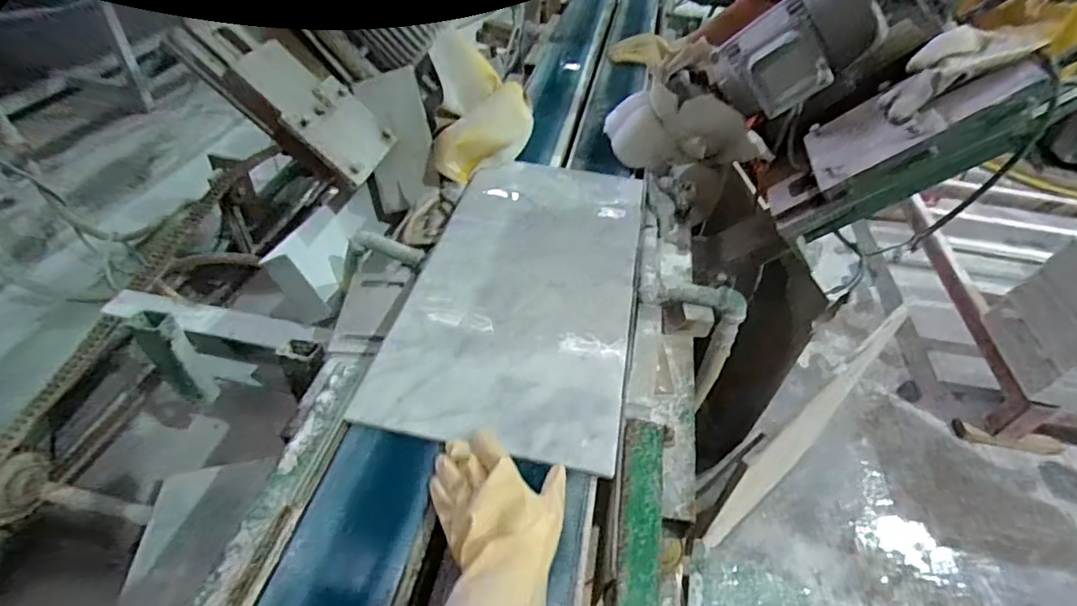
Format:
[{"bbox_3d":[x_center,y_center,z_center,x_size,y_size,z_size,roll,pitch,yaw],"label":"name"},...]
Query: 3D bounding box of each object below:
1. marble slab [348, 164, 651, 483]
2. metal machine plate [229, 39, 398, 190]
[{"bbox_3d":[-0.012,-0.038,0.759,0.303,0.018,0.550,10,48,7],"label":"marble slab"},{"bbox_3d":[-0.368,-0.311,0.868,0.242,0.041,0.156,40,43,-21],"label":"metal machine plate"}]

